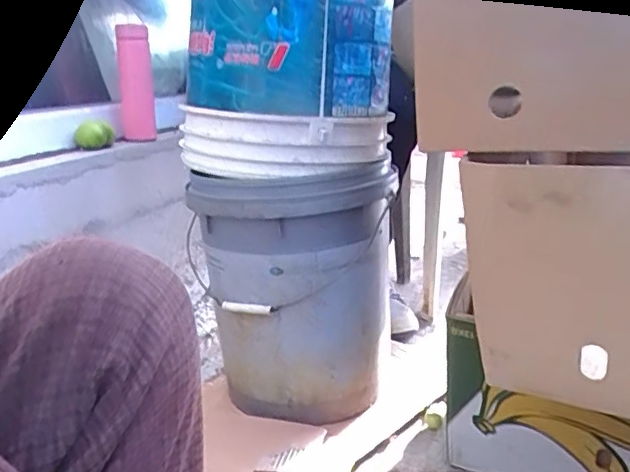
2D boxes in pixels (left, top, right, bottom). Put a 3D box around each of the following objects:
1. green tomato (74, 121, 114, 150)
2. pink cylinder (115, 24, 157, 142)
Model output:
[{"bbox_3d":[-0.431,-0.197,1.133,0.072,0.049,0.050,-9,17,-17],"label":"green tomato"},{"bbox_3d":[-0.384,-0.322,1.240,0.080,0.224,0.058,-8,16,-13],"label":"pink cylinder"}]

